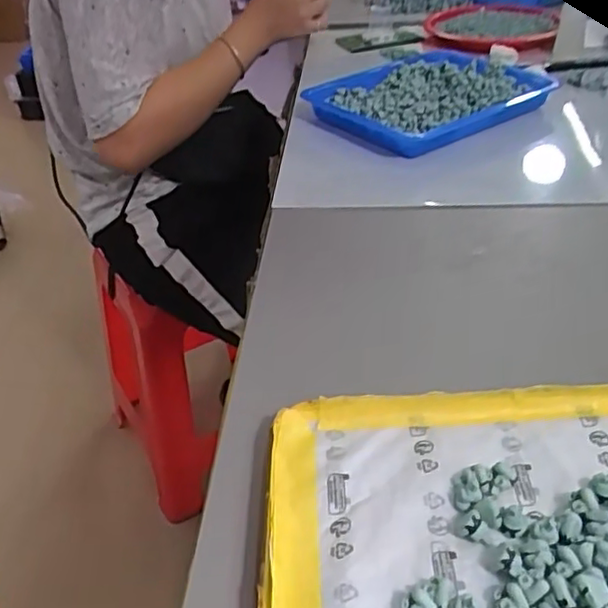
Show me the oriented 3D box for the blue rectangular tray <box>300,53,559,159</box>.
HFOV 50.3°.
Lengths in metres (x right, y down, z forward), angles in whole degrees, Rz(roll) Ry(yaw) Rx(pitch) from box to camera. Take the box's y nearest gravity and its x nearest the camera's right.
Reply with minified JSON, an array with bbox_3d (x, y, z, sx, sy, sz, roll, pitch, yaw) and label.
[{"bbox_3d":[0.124,-0.210,0.659,0.215,0.031,0.163,-30,43,-30],"label":"blue rectangular tray"}]

